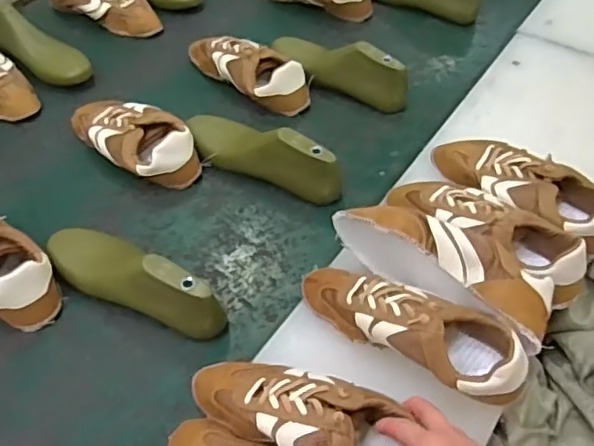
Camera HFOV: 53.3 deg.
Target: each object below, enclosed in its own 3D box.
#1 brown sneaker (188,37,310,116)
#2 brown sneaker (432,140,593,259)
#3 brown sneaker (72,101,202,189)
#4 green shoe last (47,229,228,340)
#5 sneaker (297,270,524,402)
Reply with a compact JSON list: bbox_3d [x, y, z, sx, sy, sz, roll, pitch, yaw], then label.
[{"bbox_3d":[-0.087,-0.256,0.980,0.243,0.067,0.081,31,58,23],"label":"brown sneaker"},{"bbox_3d":[0.280,-0.042,0.741,0.244,0.074,0.099,29,58,22],"label":"brown sneaker"},{"bbox_3d":[-0.250,-0.131,0.879,0.240,0.072,0.103,28,57,21],"label":"brown sneaker"},{"bbox_3d":[-0.197,0.059,0.713,0.246,0.092,0.066,20,54,16],"label":"green shoe last"},{"bbox_3d":[0.115,0.102,0.617,0.246,0.076,0.086,29,58,22],"label":"sneaker"}]

